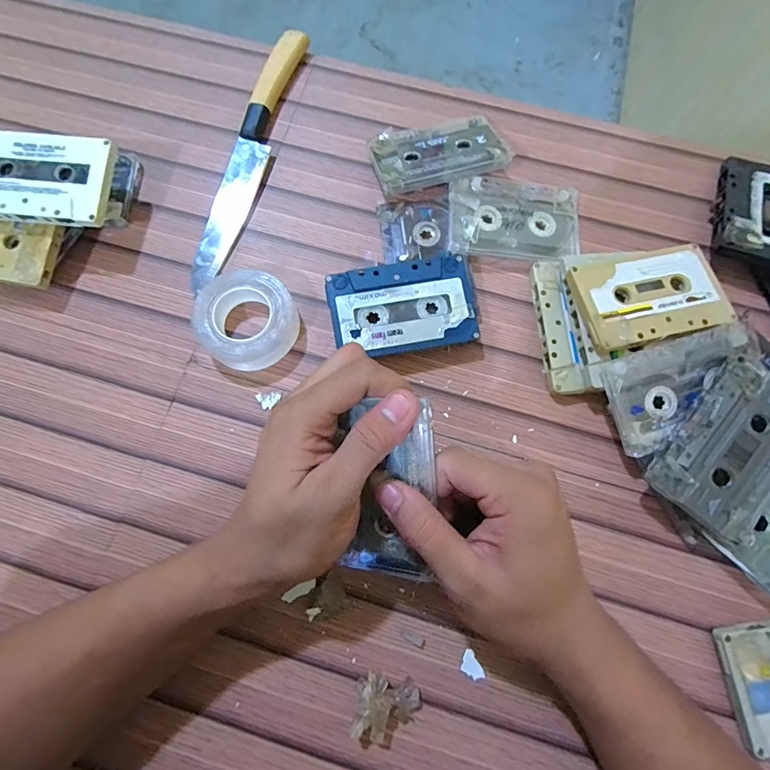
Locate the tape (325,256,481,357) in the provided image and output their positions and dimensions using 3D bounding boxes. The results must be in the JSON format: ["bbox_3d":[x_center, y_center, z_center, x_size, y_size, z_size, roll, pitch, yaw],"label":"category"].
[{"bbox_3d":[0.013,-0.055,0.293,0.100,0.010,0.060,-9,76,-3],"label":"tape"}]

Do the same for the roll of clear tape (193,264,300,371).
[{"bbox_3d":[-0.100,-0.050,0.301,0.067,0.022,0.072,0,76,-1],"label":"roll of clear tape"}]

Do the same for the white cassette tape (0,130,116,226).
[{"bbox_3d":[-0.249,-0.150,0.301,0.098,0.016,0.065,4,76,0],"label":"white cassette tape"}]

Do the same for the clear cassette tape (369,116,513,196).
[{"bbox_3d":[0.040,-0.184,0.330,0.099,0.011,0.065,-14,63,-4],"label":"clear cassette tape"}]

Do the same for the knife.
[{"bbox_3d":[-0.111,-0.190,0.341,0.029,0.020,0.242,13,76,3],"label":"knife"}]

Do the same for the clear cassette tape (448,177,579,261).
[{"bbox_3d":[0.100,-0.128,0.322,0.100,0.014,0.061,0,76,-1],"label":"clear cassette tape"}]

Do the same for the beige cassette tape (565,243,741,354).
[{"bbox_3d":[0.182,-0.060,0.287,0.103,0.009,0.065,-12,70,-8],"label":"beige cassette tape"}]

